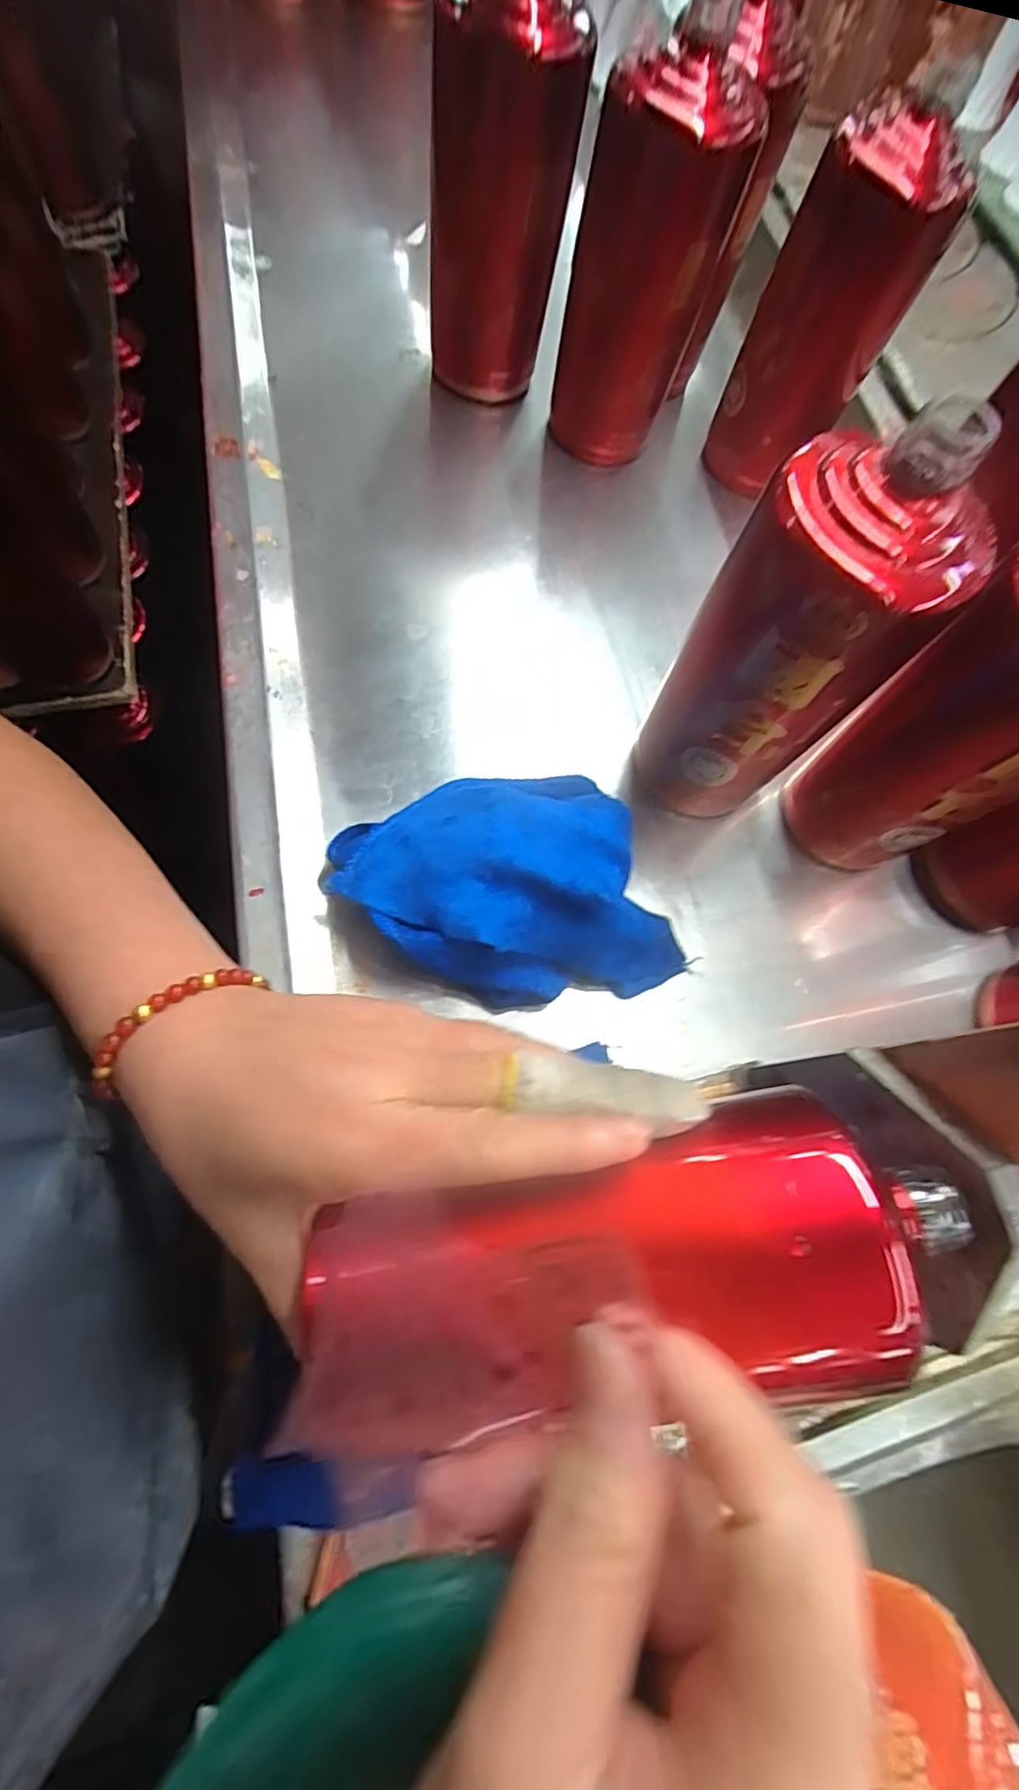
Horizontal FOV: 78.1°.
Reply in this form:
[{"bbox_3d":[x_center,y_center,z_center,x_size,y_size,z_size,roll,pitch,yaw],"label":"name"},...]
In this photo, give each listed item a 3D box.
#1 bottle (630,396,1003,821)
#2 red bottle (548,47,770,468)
[{"bbox_3d":[0.113,-0.099,0.277,0.062,0.184,0.080,-34,77,-18],"label":"bottle"},{"bbox_3d":[0.078,-0.372,0.392,0.080,0.186,0.073,10,69,-4],"label":"red bottle"}]

